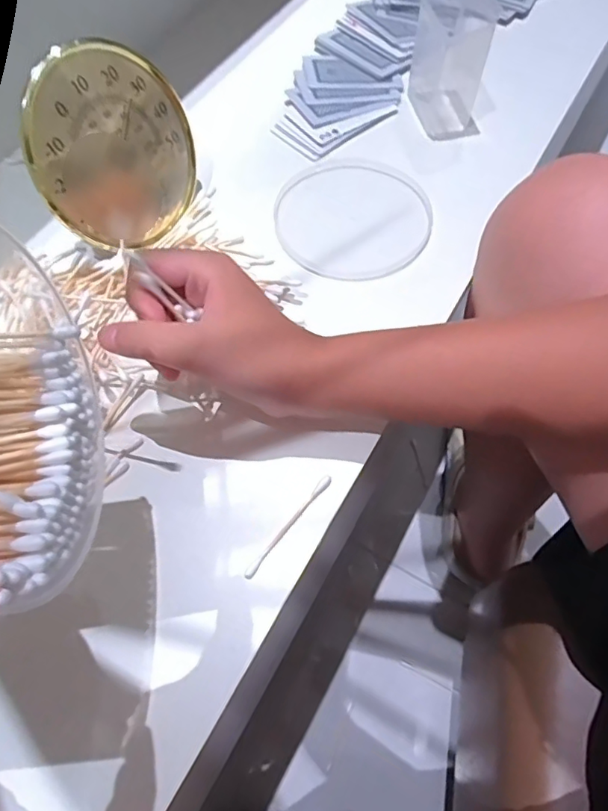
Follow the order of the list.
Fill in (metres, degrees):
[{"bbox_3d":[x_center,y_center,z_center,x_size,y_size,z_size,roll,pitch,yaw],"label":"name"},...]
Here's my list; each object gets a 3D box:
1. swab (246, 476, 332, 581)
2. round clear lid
[{"bbox_3d":[-0.008,0.066,0.295,0.005,0.006,0.071,36,69,17],"label":"swab"},{"bbox_3d":[0.037,-0.144,0.406,0.112,0.009,0.119,0,63,0],"label":"round clear lid"}]

